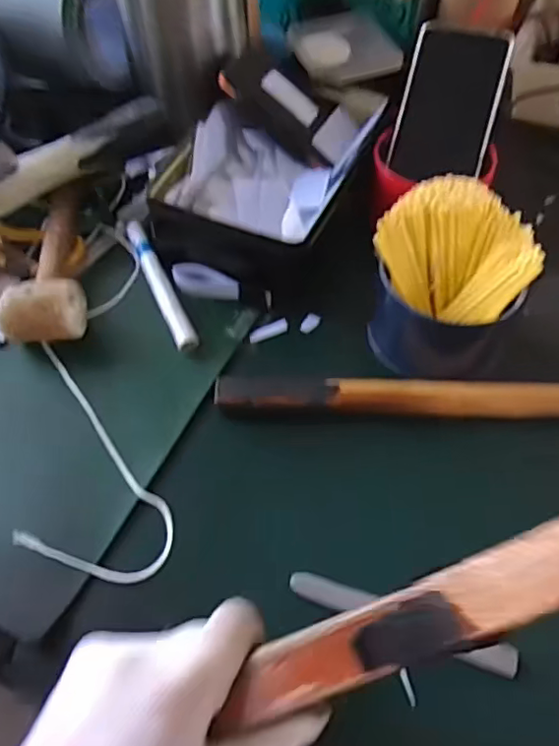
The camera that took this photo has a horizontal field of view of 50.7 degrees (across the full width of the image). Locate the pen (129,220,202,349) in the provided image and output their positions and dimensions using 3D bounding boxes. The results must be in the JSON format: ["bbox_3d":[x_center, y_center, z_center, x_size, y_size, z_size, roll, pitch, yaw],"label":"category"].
[{"bbox_3d":[-0.099,-0.074,0.481,0.017,0.011,0.142,-23,58,-13],"label":"pen"}]

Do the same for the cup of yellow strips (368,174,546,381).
[{"bbox_3d":[0.117,-0.059,0.418,0.101,0.101,0.103,-1,56,1],"label":"cup of yellow strips"}]

